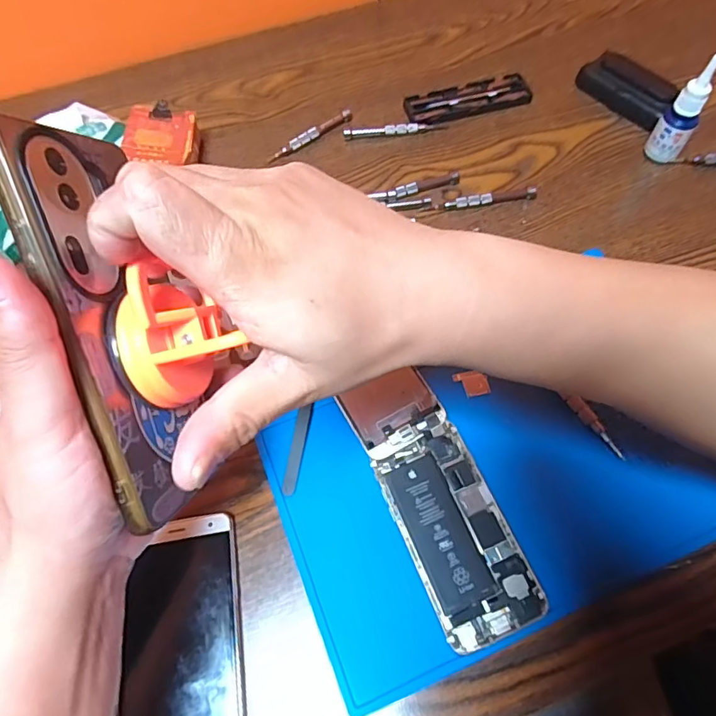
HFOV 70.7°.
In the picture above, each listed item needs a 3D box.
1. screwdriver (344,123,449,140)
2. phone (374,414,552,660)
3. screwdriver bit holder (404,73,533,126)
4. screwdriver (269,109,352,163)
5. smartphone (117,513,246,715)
[{"bbox_3d":[0.037,-0.229,0.506,0.101,0.007,0.009,-7,63,0],"label":"screwdriver"},{"bbox_3d":[0.063,0.113,0.331,0.065,0.005,0.128,-22,64,-8],"label":"phone"},{"bbox_3d":[0.114,-0.267,0.523,0.129,0.010,0.046,-17,63,-6],"label":"screwdriver bit holder"},{"bbox_3d":[-0.048,-0.223,0.507,0.098,0.009,0.013,-36,66,-14],"label":"screwdriver"},{"bbox_3d":[-0.106,0.172,0.305,0.067,0.014,0.141,-9,63,-2],"label":"smartphone"}]

